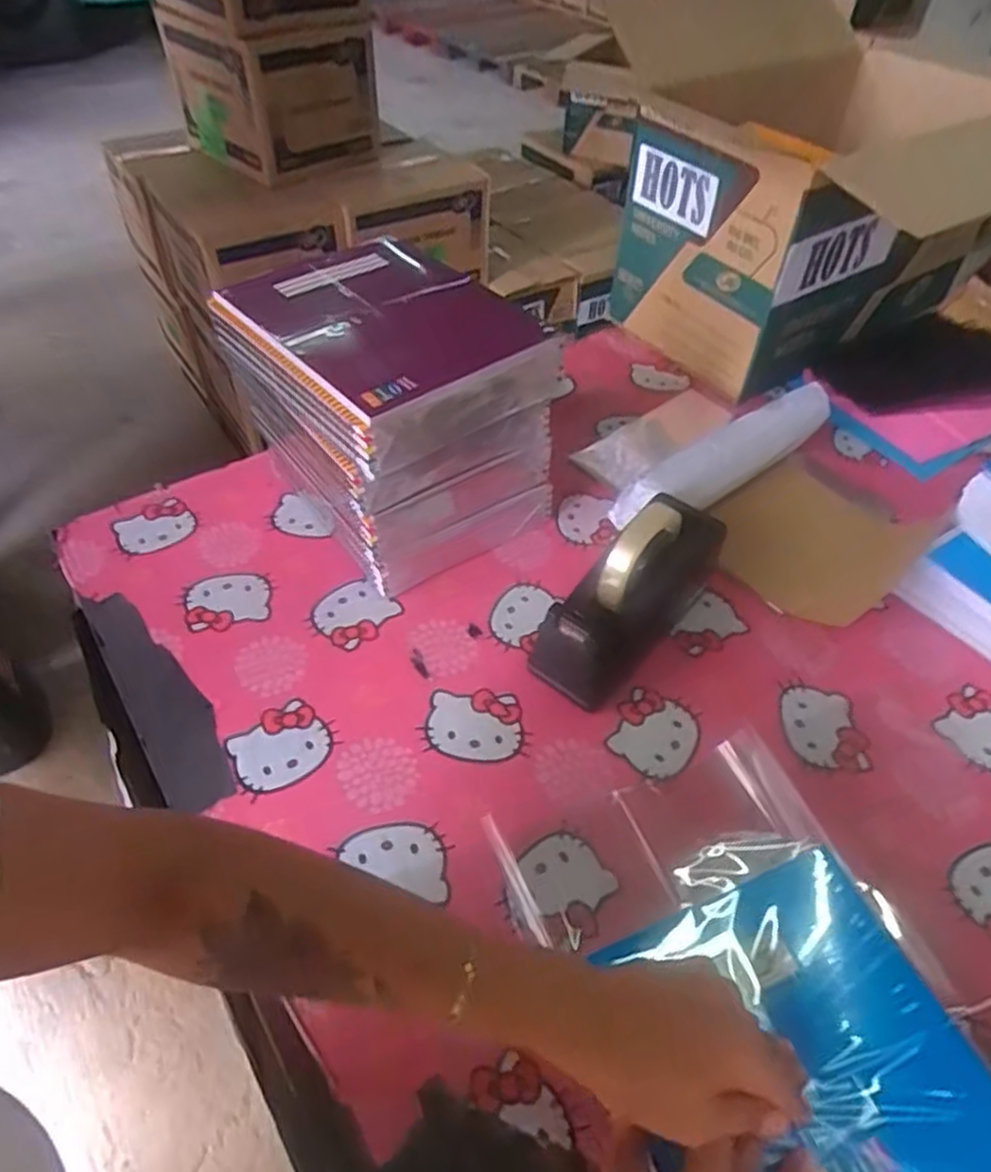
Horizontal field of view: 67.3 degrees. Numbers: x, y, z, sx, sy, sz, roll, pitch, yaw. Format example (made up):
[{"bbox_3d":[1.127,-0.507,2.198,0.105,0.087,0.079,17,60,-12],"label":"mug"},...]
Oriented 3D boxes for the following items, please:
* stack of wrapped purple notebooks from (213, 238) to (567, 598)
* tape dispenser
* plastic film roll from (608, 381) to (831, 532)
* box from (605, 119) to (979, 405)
[{"bbox_3d":[-0.098,-0.156,0.738,0.222,0.236,0.247,-30,55,-28],"label":"stack of wrapped purple notebooks"},{"bbox_3d":[0.125,0.001,0.677,0.084,0.129,0.208,33,53,26],"label":"tape dispenser"},{"bbox_3d":[0.260,-0.146,0.830,0.304,0.062,0.063,-29,55,-25],"label":"plastic film roll"},{"bbox_3d":[0.408,-0.478,1.027,0.407,0.285,0.282,-25,53,-25],"label":"box"}]

